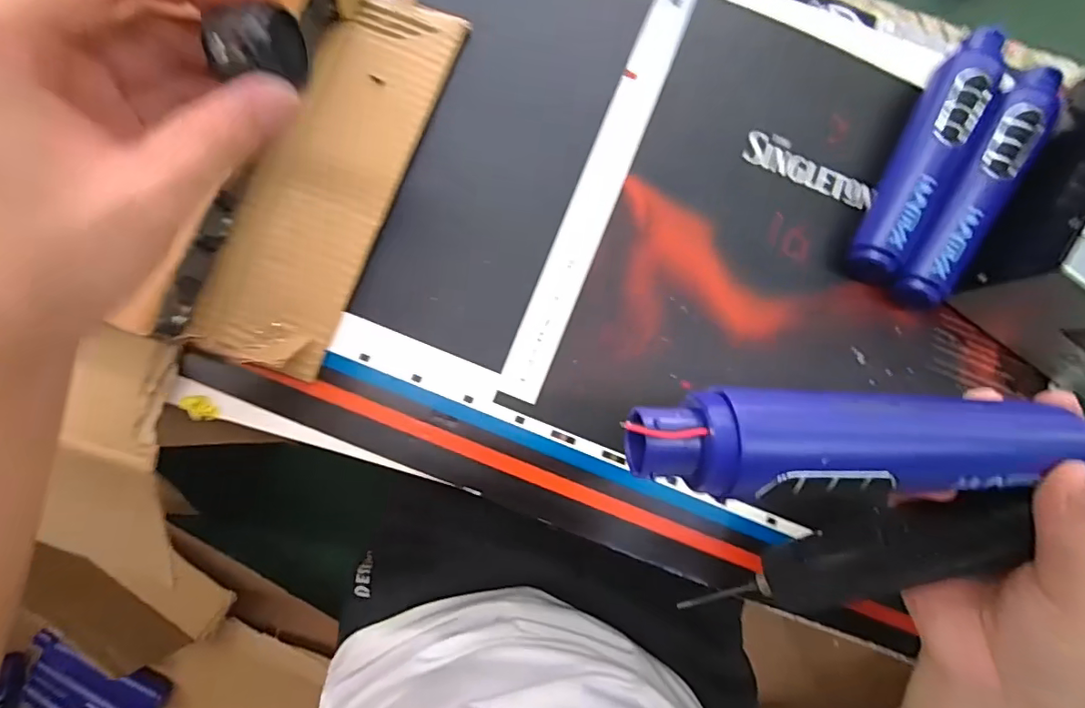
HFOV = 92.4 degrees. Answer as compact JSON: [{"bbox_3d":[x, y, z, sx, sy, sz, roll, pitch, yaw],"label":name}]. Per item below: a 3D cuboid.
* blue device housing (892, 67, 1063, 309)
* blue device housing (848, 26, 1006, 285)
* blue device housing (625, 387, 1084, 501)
[{"bbox_3d":[0.275,-0.109,0.332,0.035,0.037,0.178,34,84,1],"label":"blue device housing"},{"bbox_3d":[0.242,-0.127,0.329,0.034,0.034,0.181,28,83,0],"label":"blue device housing"},{"bbox_3d":[0.112,0.031,0.188,0.170,0.028,0.035,1,84,-11],"label":"blue device housing"}]

